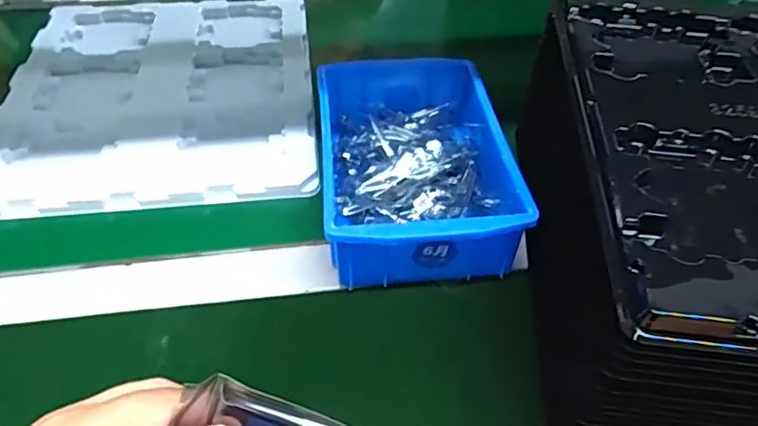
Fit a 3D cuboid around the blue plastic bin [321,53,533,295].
[{"bbox_3d":[0.023,-0.039,0.426,0.126,0.069,0.203,-3,47,-5],"label":"blue plastic bin"}]

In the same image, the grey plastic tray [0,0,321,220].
[{"bbox_3d":[-0.205,-0.126,0.538,0.274,0.015,0.324,-4,47,-7],"label":"grey plastic tray"}]

